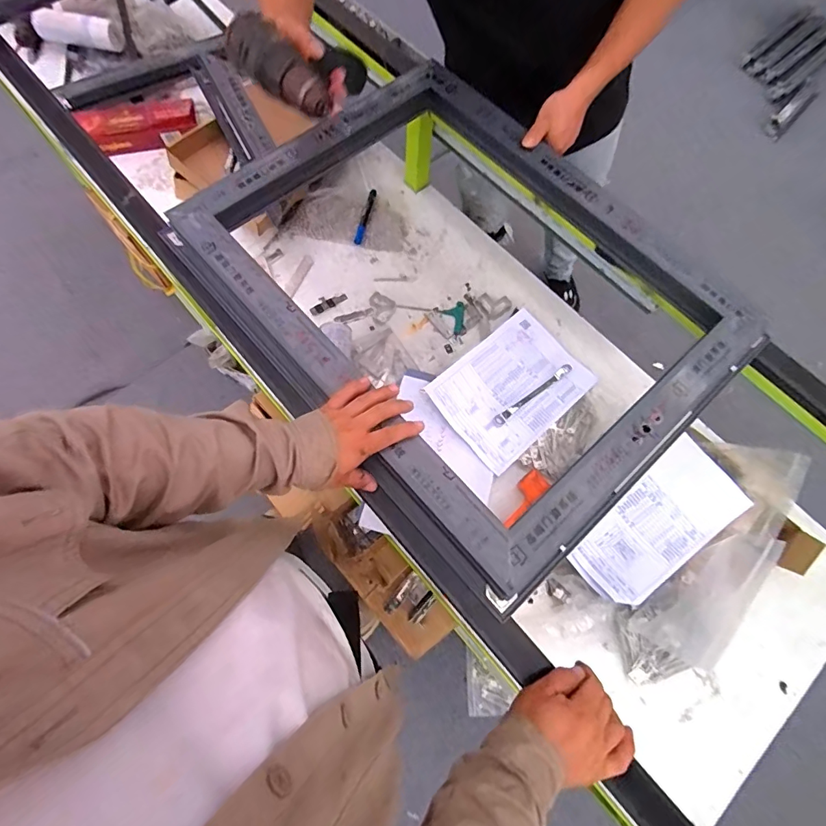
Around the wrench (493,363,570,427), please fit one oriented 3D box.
[{"bbox_3d":[0.232,-0.036,0.874,0.195,0.006,0.020,-35,75,-13],"label":"wrench"}]

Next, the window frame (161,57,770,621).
[{"bbox_3d":[0.057,-0.179,0.659,0.548,0.069,0.713,-40,76,-14],"label":"window frame"}]

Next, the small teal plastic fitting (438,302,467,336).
[{"bbox_3d":[0.091,-0.196,0.954,0.052,0.007,0.075,-19,72,-8],"label":"small teal plastic fitting"}]

